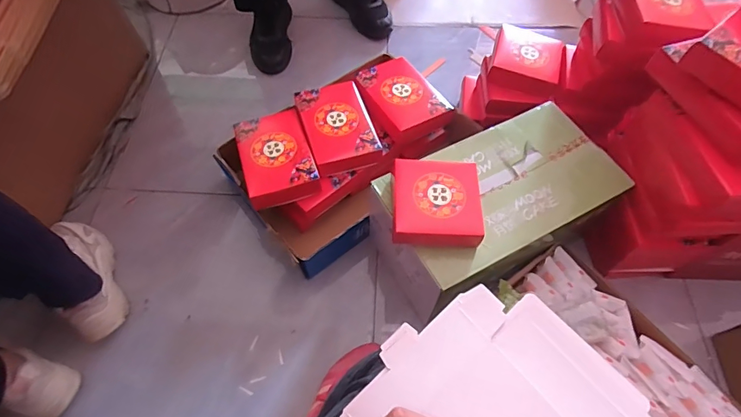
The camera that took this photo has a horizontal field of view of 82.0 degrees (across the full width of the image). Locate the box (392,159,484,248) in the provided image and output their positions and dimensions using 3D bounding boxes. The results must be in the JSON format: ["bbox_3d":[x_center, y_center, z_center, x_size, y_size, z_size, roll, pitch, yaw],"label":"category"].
[{"bbox_3d":[0.101,-0.011,0.662,0.133,0.042,0.134,1,60,0],"label":"box"}]

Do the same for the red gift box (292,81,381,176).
[{"bbox_3d":[-0.065,-0.169,0.867,0.131,0.039,0.199,-17,61,-10],"label":"red gift box"}]

